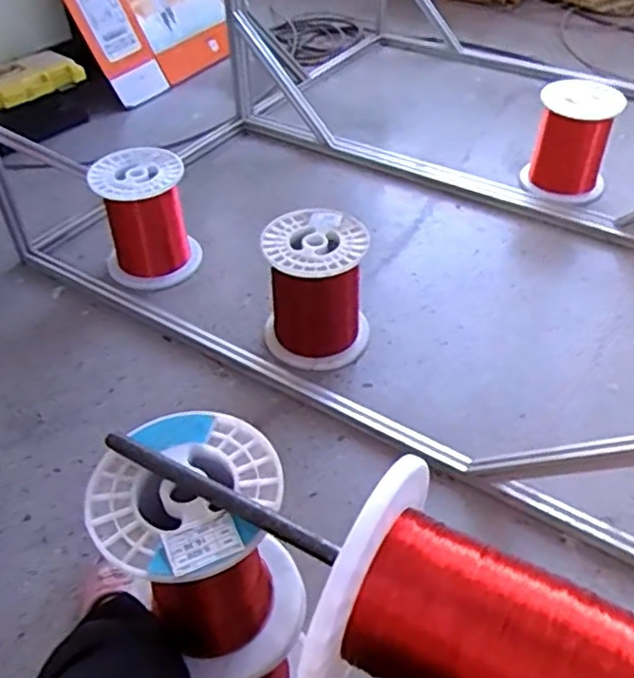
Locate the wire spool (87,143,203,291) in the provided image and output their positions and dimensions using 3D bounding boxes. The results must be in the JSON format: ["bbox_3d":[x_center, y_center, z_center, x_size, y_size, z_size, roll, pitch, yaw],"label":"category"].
[{"bbox_3d":[-0.388,-0.277,1.527,0.194,0.252,0.197,-1,43,1],"label":"wire spool"}]

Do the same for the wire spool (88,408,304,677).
[{"bbox_3d":[-0.111,0.214,0.671,0.167,0.223,0.170,-1,43,1],"label":"wire spool"}]

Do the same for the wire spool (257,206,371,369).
[{"bbox_3d":[0.000,-0.099,1.314,0.196,0.241,0.196,-1,43,1],"label":"wire spool"}]

